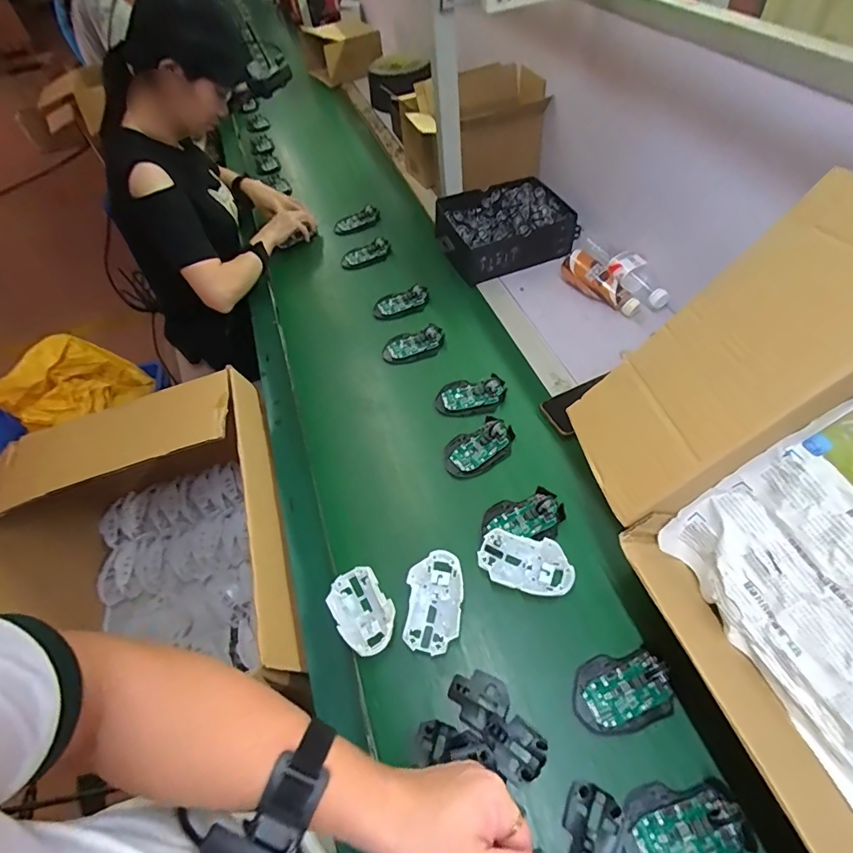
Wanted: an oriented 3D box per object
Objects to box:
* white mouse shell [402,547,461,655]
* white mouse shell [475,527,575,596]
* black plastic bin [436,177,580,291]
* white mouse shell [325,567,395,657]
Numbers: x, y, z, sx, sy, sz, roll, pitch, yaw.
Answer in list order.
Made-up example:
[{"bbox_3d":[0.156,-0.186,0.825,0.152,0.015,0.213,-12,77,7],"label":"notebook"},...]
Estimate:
[{"bbox_3d":[0.009,0.211,0.571,0.065,0.032,0.110,1,53,5],"label":"white mouse shell"},{"bbox_3d":[0.123,0.171,0.590,0.112,0.026,0.065,10,54,11],"label":"white mouse shell"},{"bbox_3d":[0.163,-0.411,1.002,0.267,0.107,0.196,-17,54,-9],"label":"black plastic bin"},{"bbox_3d":[-0.079,0.222,0.574,0.067,0.027,0.109,-30,56,-17],"label":"white mouse shell"}]

